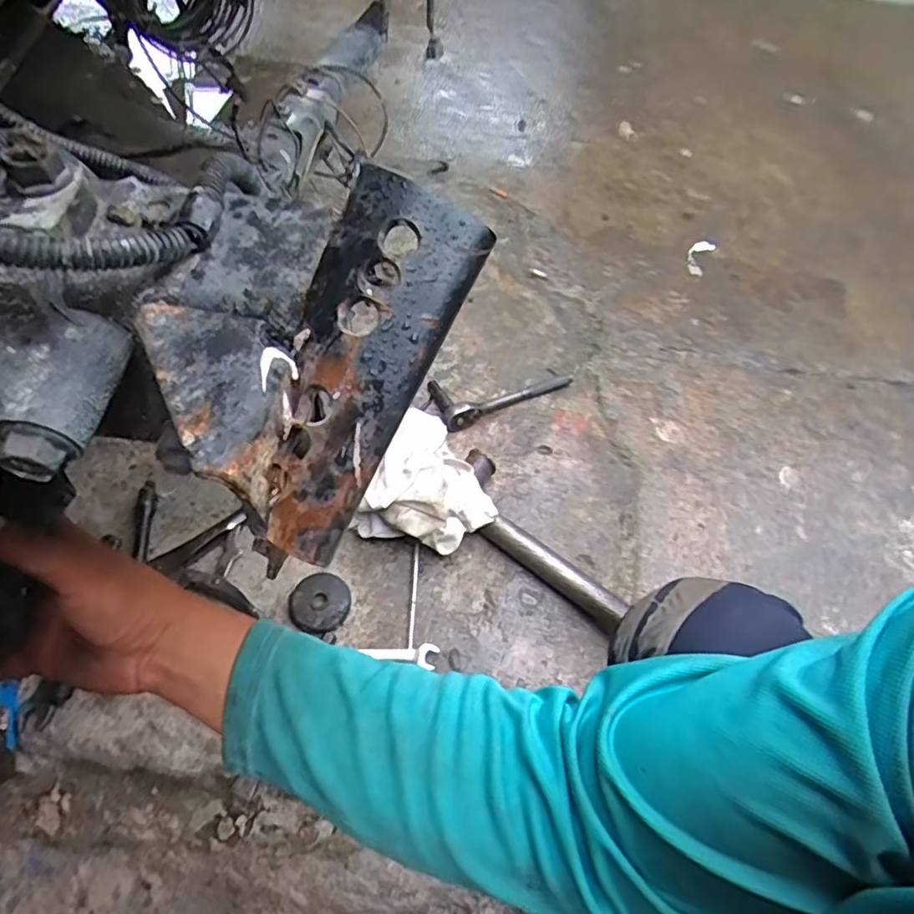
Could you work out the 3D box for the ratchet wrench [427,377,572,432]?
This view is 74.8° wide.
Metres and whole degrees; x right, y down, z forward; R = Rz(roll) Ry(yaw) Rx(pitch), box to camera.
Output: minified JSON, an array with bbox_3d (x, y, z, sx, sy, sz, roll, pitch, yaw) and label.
[{"bbox_3d":[0.067,-0.098,0.830,0.195,0.031,0.082,-18,62,-14],"label":"ratchet wrench"}]

